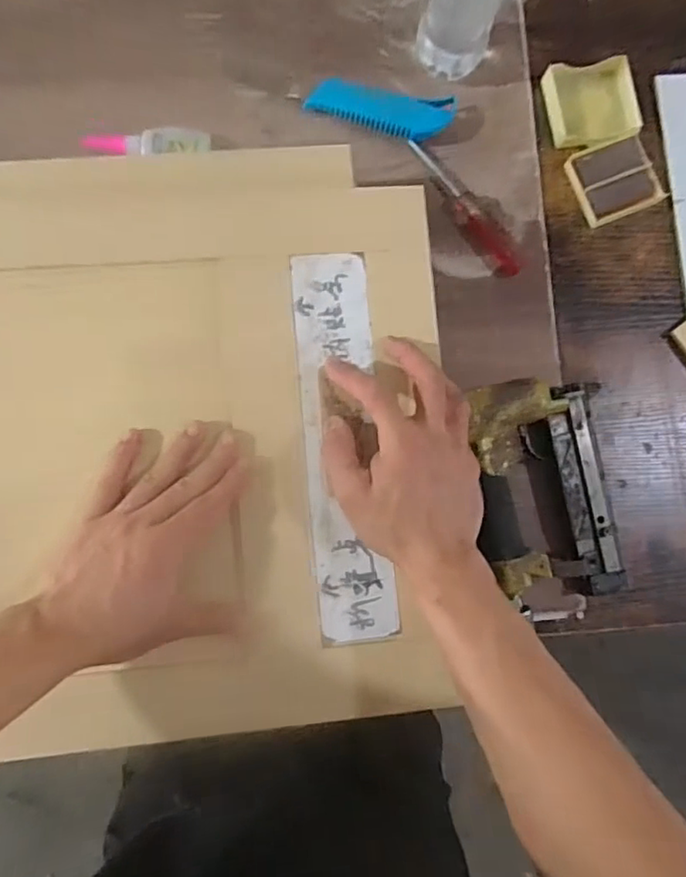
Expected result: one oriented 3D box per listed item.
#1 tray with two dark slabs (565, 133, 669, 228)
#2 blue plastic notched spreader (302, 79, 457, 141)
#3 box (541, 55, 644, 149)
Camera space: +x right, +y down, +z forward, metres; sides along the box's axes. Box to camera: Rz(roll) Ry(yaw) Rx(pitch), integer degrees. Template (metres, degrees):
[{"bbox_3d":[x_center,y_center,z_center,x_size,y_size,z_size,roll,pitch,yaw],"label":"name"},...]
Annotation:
[{"bbox_3d":[0.249,-0.235,0.533,0.077,0.016,0.066,-20,88,-6],"label":"tray with two dark slabs"},{"bbox_3d":[0.034,-0.288,0.514,0.126,0.004,0.042,7,86,-4],"label":"blue plastic notched spreader"},{"bbox_3d":[0.227,-0.304,0.535,0.082,0.018,0.070,-12,87,-5],"label":"box"}]

